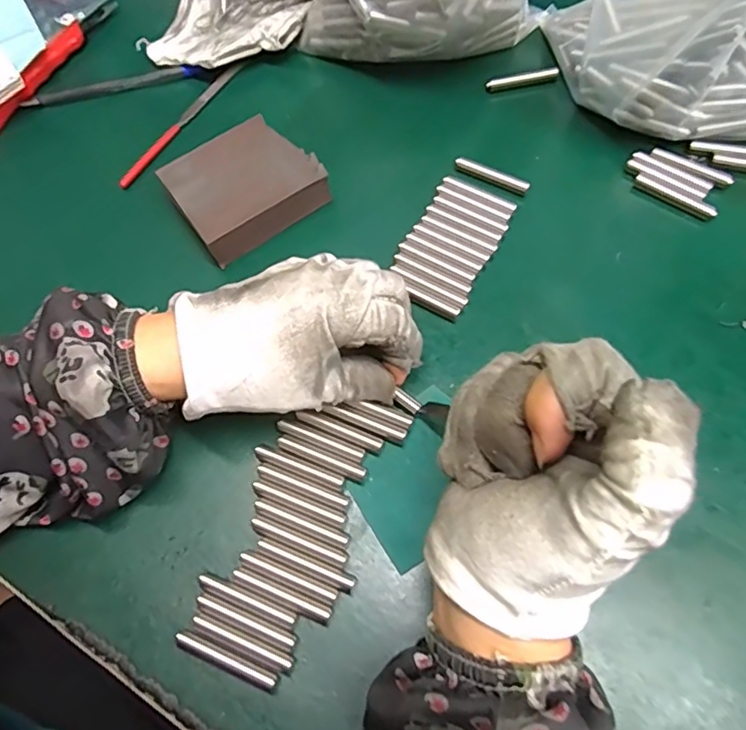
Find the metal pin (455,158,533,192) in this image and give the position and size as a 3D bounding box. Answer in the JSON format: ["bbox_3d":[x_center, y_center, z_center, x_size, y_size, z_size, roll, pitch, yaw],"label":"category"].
[{"bbox_3d":[0.073,-0.117,0.347,0.048,0.005,0.007,27,68,16],"label":"metal pin"}]

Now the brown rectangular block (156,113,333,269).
[{"bbox_3d":[-0.079,-0.108,0.344,0.079,0.026,0.068,-35,69,-12],"label":"brown rectangular block"}]

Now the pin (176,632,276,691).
[{"bbox_3d":[-0.063,0.127,0.242,0.046,0.008,0.006,20,68,11],"label":"pin"}]

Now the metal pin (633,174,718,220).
[{"bbox_3d":[0.178,-0.099,0.333,0.049,0.006,0.006,34,70,19],"label":"metal pin"}]

